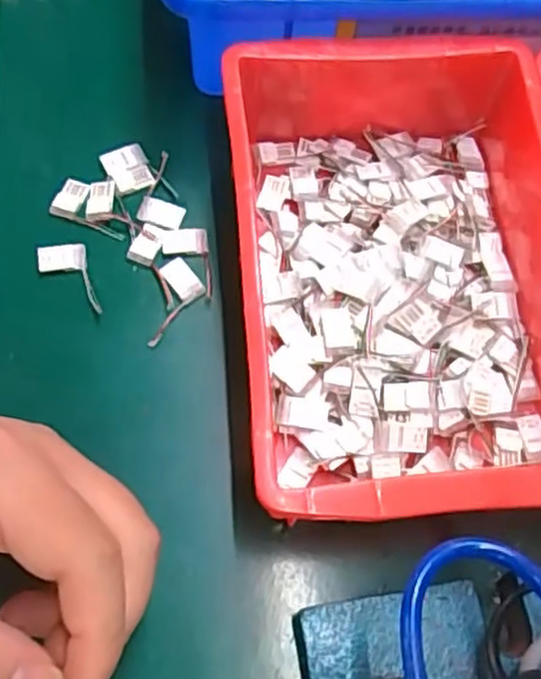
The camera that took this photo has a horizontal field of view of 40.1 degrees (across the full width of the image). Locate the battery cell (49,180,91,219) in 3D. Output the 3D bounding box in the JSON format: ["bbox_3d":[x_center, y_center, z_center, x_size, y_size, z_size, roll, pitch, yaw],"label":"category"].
[{"bbox_3d":[-0.091,-0.064,0.334,0.012,0.004,0.018,24,68,8],"label":"battery cell"}]

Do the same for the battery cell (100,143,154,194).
[{"bbox_3d":[-0.066,-0.079,0.343,0.019,0.005,0.021,-21,69,-11],"label":"battery cell"}]

